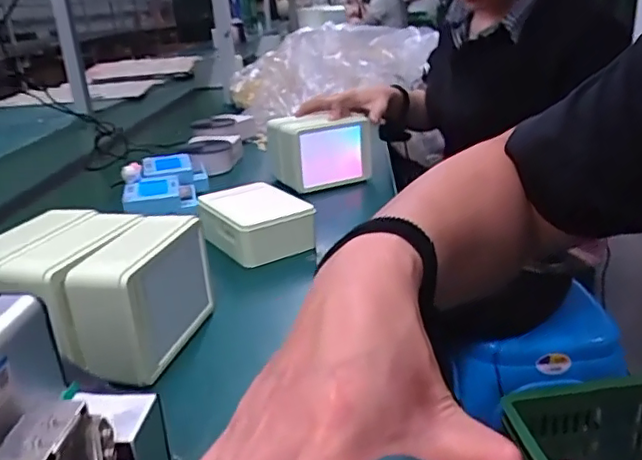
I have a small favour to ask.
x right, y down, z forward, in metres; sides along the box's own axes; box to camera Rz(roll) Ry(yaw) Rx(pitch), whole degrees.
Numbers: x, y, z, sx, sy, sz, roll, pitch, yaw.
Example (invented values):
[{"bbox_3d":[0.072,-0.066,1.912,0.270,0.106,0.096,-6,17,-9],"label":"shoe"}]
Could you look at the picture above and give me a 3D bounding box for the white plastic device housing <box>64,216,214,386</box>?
[{"bbox_3d":[-0.153,0.056,0.514,0.067,0.108,0.135,1,23,13],"label":"white plastic device housing"}]

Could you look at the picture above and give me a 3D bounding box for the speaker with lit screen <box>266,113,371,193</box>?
[{"bbox_3d":[-0.003,-0.131,0.954,0.136,0.106,0.112,-14,24,-22],"label":"speaker with lit screen"}]

